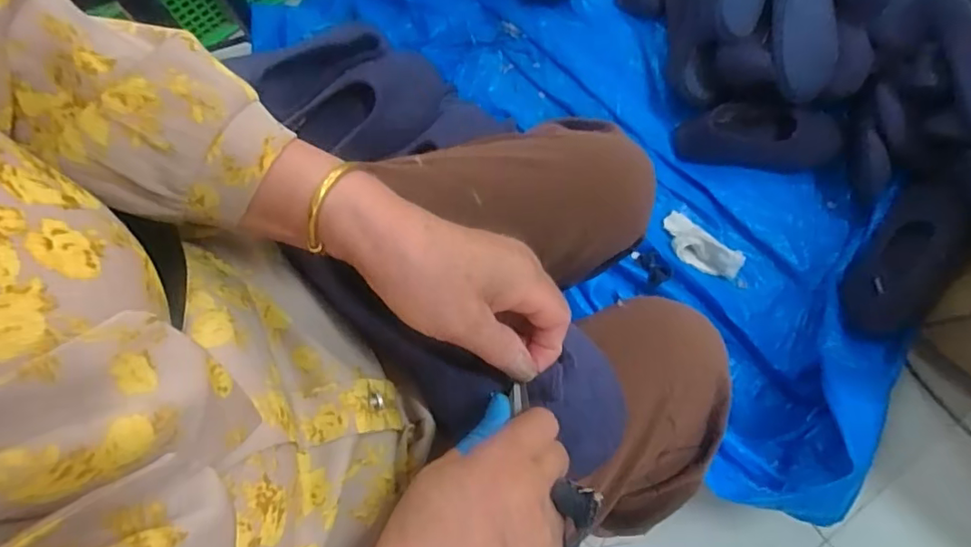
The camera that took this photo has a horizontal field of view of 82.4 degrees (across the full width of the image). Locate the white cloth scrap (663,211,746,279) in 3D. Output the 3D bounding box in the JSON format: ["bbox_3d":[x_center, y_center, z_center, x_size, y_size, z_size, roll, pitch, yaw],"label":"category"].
[{"bbox_3d":[0.331,-0.040,0.857,0.134,0.031,0.062,41,80,10],"label":"white cloth scrap"}]

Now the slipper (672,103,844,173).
[{"bbox_3d":[0.425,-0.212,0.881,0.239,0.080,0.083,6,76,3],"label":"slipper"}]

